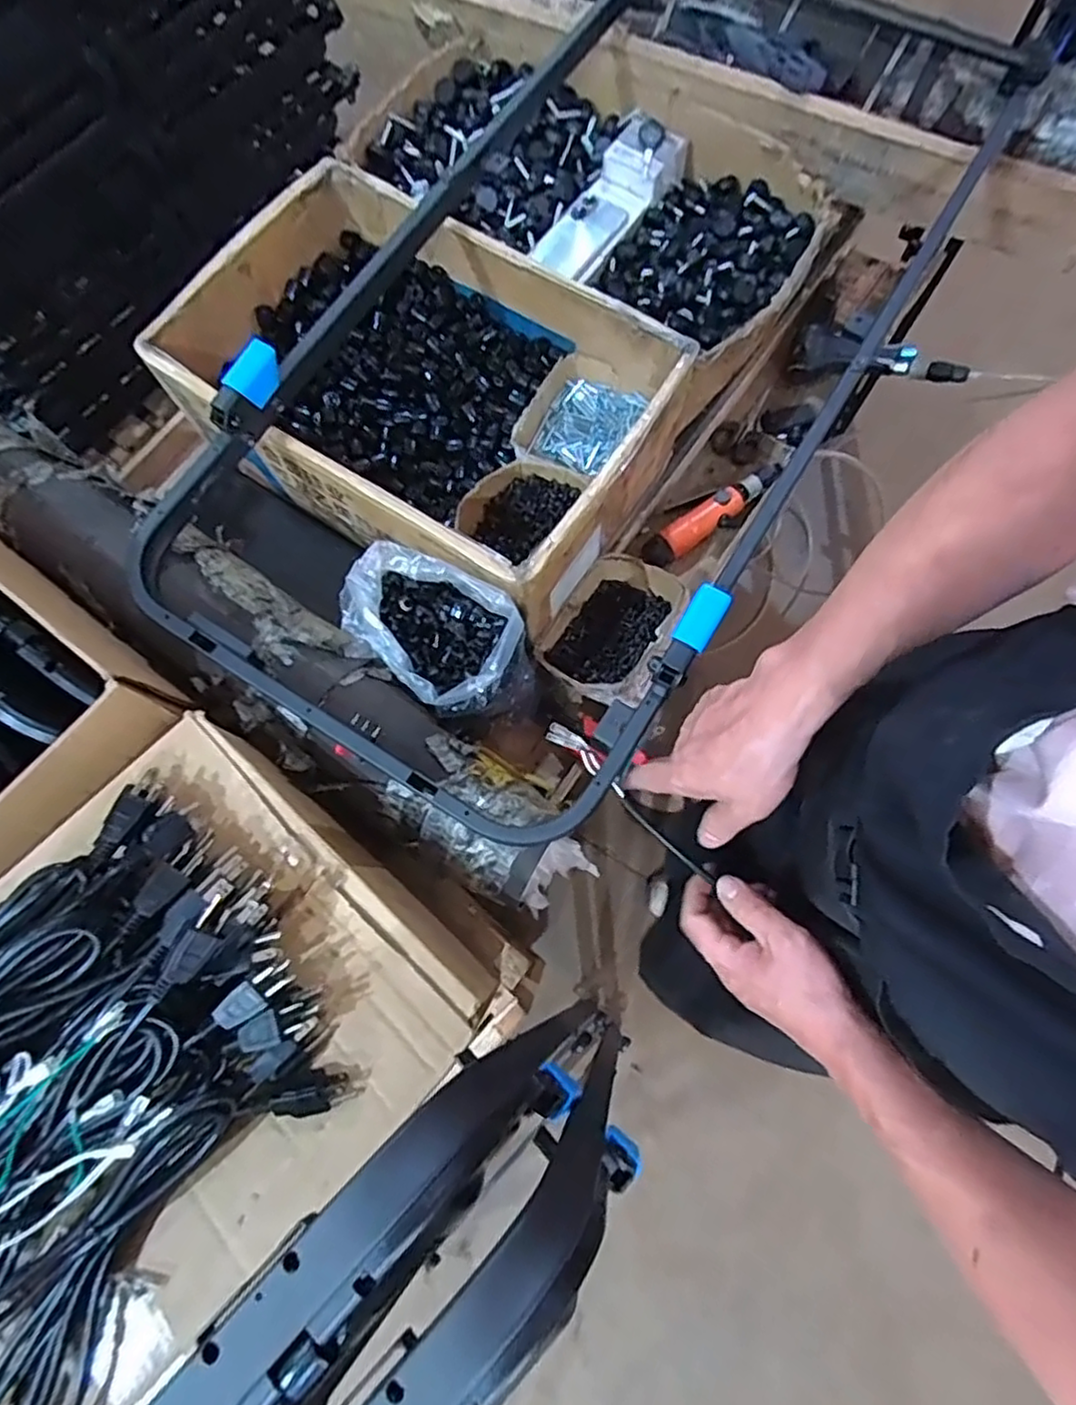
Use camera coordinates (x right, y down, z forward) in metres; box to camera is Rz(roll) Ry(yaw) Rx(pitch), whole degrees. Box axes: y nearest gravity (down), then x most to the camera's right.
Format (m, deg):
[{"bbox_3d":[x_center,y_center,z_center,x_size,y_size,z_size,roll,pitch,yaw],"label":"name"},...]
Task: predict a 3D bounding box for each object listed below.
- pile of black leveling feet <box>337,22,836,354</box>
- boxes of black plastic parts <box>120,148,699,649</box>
[{"bbox_3d":[0.069,-0.696,0.890,0.597,0.097,0.314,35,78,11],"label":"pile of black leveling feet"},{"bbox_3d":[-0.130,-0.358,0.804,0.535,0.164,0.353,33,78,10],"label":"boxes of black plastic parts"}]

